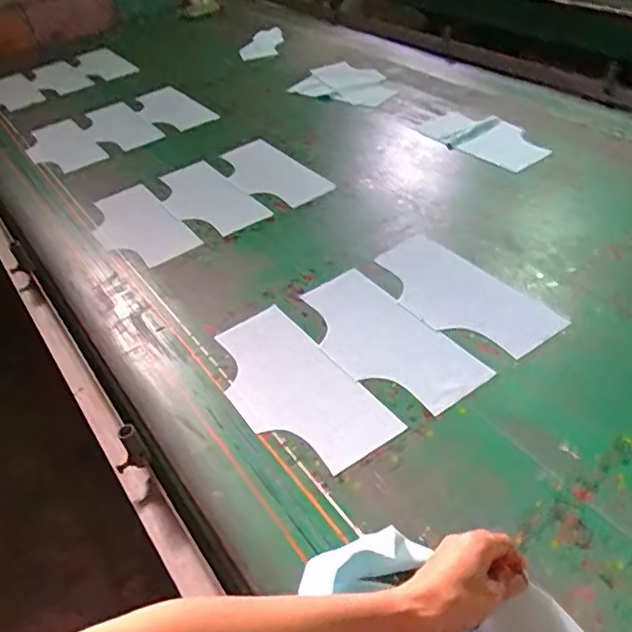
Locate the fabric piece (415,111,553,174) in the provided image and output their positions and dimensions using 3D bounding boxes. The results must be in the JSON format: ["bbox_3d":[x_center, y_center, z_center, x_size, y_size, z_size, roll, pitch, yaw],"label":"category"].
[{"bbox_3d":[0.372,-0.390,1.303,0.173,0.012,0.284,-25,44,-21],"label":"fabric piece"}]

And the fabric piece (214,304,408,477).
[{"bbox_3d":[-0.041,0.092,0.824,0.150,0.011,0.310,-26,41,-22],"label":"fabric piece"}]

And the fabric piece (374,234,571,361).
[{"bbox_3d":[0.211,-0.037,0.939,0.159,0.011,0.317,-23,41,-22],"label":"fabric piece"}]

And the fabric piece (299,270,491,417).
[{"bbox_3d":[0.086,0.030,0.873,0.150,0.009,0.309,-27,41,-20],"label":"fabric piece"}]

